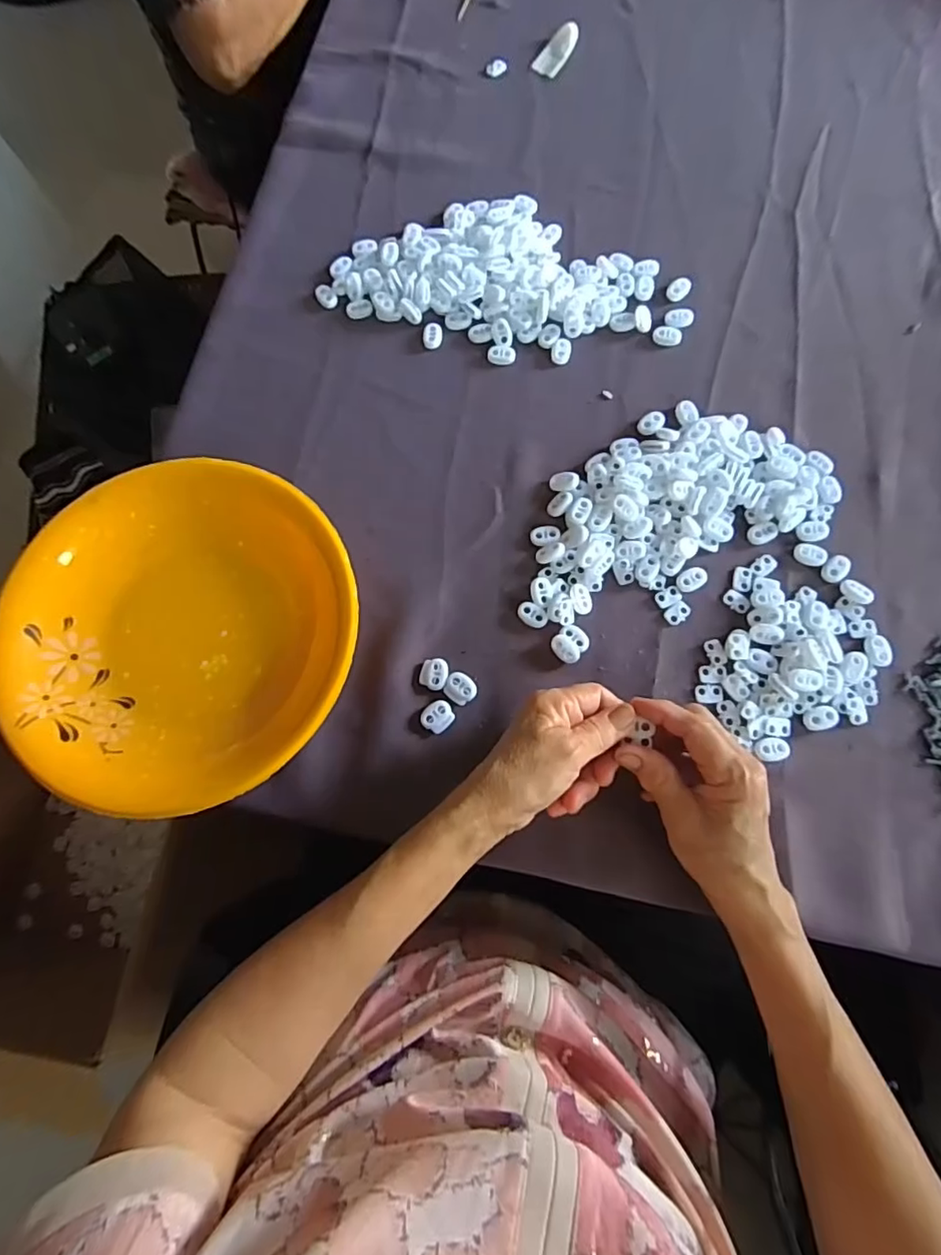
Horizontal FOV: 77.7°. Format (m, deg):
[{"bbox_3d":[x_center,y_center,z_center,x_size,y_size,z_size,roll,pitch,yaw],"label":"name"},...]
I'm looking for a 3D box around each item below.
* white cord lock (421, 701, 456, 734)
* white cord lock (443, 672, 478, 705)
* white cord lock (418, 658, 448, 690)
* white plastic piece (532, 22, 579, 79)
[{"bbox_3d":[-0.022,0.061,0.401,0.022,0.004,0.020,-33,75,-7],"label":"white cord lock"},{"bbox_3d":[-0.007,0.042,0.407,0.021,0.004,0.021,34,78,11],"label":"white cord lock"},{"bbox_3d":[-0.025,0.032,0.408,0.019,0.004,0.022,11,74,5],"label":"white cord lock"},{"bbox_3d":[0.084,-0.566,0.570,0.026,0.011,0.061,26,76,9],"label":"white plastic piece"}]

